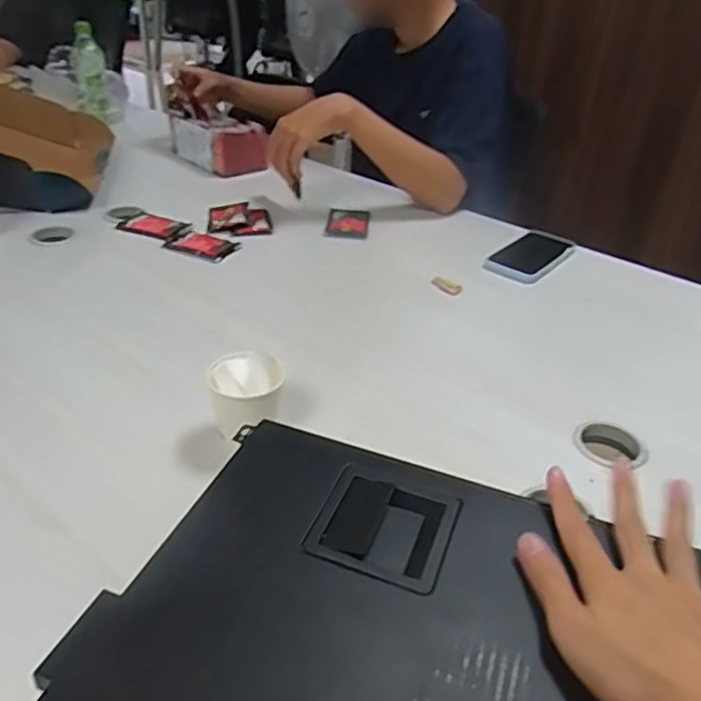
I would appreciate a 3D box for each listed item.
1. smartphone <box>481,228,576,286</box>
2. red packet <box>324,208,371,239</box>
[{"bbox_3d":[0.276,-0.145,0.976,0.084,0.009,0.175,27,40,30],"label":"smartphone"},{"bbox_3d":[-0.004,-0.207,1.045,0.069,0.008,0.111,5,34,2],"label":"red packet"}]

